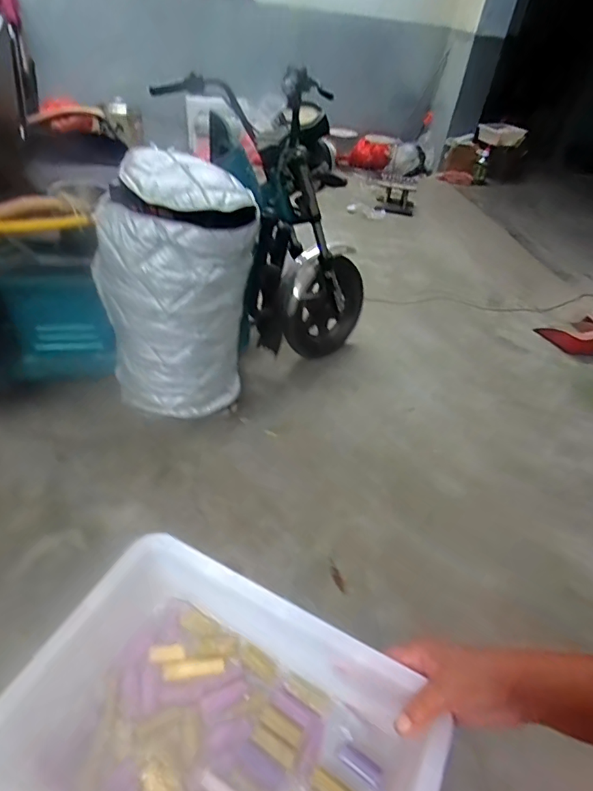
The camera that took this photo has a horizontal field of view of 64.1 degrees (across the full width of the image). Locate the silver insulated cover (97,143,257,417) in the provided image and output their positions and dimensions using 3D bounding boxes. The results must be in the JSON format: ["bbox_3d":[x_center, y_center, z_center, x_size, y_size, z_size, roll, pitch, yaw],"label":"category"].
[{"bbox_3d":[-0.312,-0.240,1.278,0.312,0.665,0.265,24,44,18],"label":"silver insulated cover"}]

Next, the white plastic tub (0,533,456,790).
[{"bbox_3d":[-0.075,0.284,0.377,0.312,0.093,0.235,21,43,20],"label":"white plastic tub"}]

